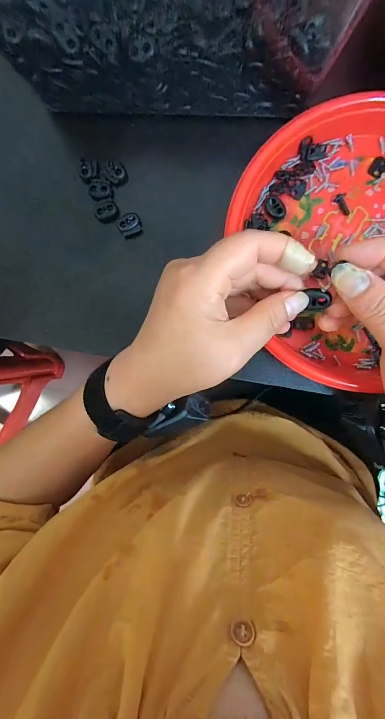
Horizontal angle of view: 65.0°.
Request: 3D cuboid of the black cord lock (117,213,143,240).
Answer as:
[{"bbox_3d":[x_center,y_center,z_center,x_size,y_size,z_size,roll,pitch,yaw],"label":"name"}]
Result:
[{"bbox_3d":[-0.057,-0.123,0.279,0.021,0.011,0.018,-27,89,3],"label":"black cord lock"}]

